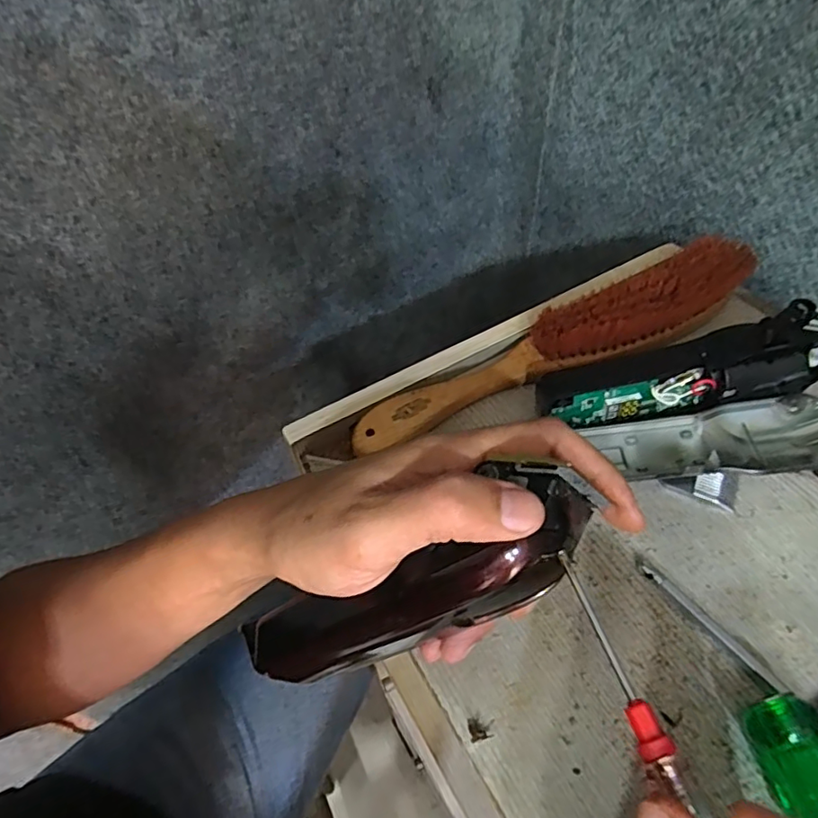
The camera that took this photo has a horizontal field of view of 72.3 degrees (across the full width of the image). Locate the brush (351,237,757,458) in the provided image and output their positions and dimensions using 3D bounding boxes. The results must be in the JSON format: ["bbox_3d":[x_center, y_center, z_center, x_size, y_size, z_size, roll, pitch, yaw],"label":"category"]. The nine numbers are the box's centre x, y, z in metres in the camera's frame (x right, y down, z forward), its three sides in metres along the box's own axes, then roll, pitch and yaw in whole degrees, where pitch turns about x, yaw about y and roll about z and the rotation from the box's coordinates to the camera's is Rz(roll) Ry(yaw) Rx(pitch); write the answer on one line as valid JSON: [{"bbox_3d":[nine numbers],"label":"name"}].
[{"bbox_3d":[0.085,-0.041,0.320,0.246,0.034,0.035,-22,54,-13],"label":"brush"}]

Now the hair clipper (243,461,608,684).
[{"bbox_3d":[0.001,0.074,0.230,0.161,0.037,0.036,-32,50,20],"label":"hair clipper"}]

